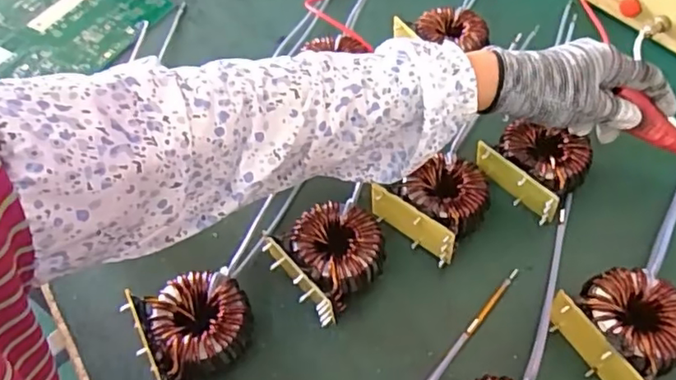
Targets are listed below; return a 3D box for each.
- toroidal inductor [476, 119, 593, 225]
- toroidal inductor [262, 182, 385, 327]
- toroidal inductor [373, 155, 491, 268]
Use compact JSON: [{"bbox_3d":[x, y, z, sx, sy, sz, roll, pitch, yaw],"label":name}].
[{"bbox_3d":[0.159,-0.022,0.469,0.074,0.038,0.075,-39,61,-21],"label":"toroidal inductor"},{"bbox_3d":[-0.006,0.047,0.436,0.078,0.038,0.075,-38,60,-20],"label":"toroidal inductor"},{"bbox_3d":[0.074,0.007,0.455,0.078,0.038,0.079,32,63,24],"label":"toroidal inductor"}]

